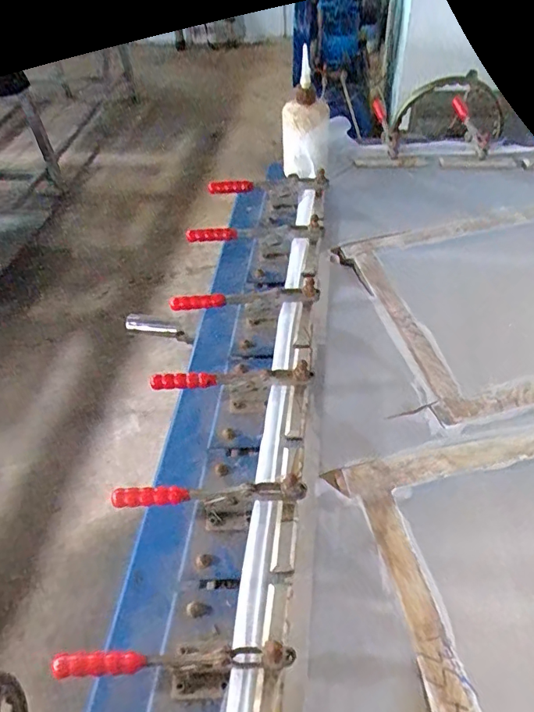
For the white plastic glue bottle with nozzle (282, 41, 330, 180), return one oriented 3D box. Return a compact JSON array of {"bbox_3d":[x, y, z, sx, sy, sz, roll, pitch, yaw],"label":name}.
[{"bbox_3d":[0.085,-0.515,1.084,0.099,0.243,0.077,2,19,5],"label":"white plastic glue bottle with nozzle"}]

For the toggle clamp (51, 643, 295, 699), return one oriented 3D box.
[{"bbox_3d":[-0.081,0.281,0.454,0.206,0.060,0.041,-2,48,2],"label":"toggle clamp"}]

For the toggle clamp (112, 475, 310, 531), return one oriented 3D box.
[{"bbox_3d":[-0.061,0.167,0.555,0.205,0.066,0.037,-5,48,-1],"label":"toggle clamp"}]

